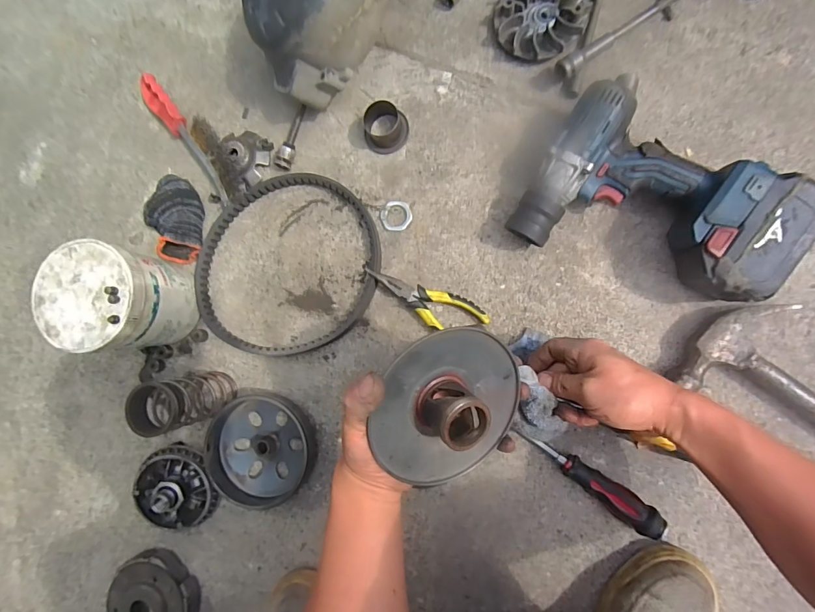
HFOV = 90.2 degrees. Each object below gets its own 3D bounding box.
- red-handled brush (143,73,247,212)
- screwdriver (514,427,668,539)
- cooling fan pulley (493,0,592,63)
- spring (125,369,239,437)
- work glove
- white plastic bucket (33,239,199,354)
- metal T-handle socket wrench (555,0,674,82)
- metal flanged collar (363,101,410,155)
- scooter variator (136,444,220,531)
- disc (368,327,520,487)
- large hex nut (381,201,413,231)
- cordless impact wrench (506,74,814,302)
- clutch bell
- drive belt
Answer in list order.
[{"bbox_3d":[-0.289,-0.230,0.544,0.057,0.043,0.223,-40,82,6],"label":"red-handled brush"},{"bbox_3d":[0.207,0.196,0.455,0.190,0.035,0.030,35,93,9],"label":"screwdriver"},{"bbox_3d":[0.159,-0.346,0.485,0.105,0.025,0.102,0,88,9],"label":"cooling fan pulley"},{"bbox_3d":[-0.262,0.112,0.482,0.052,0.112,0.055,-12,86,8],"label":"spring"},{"bbox_3d":[-0.309,-0.113,0.539,0.070,0.039,0.111,-2,88,9],"label":"work glove"},{"bbox_3d":[-0.338,-0.009,0.495,0.111,0.129,0.111,0,88,9],"label":"white plastic bucket"},{"bbox_3d":[0.260,-0.331,0.469,0.203,0.030,0.021,-37,83,6],"label":"metal T-handle socket wrench"},{"bbox_3d":[-0.029,-0.223,0.506,0.055,0.033,0.053,7,89,9],"label":"metal flanged collar"},{"bbox_3d":[-0.295,0.232,0.513,0.101,0.044,0.103,-32,83,7],"label":"scooter variator"},{"bbox_3d":[0.038,0.088,0.335,0.134,0.052,0.138,17,95,-25],"label":"disc"},{"bbox_3d":[-0.014,-0.114,0.513,0.040,0.004,0.038,6,89,9],"label":"large hex nut"},{"bbox_3d":[0.260,-0.103,0.429,0.251,0.084,0.170,30,93,9],"label":"cordless impact wrench"},{"bbox_3d":[-0.180,0.181,0.513,0.129,0.041,0.141,-17,85,8],"label":"clutch bell"},{"bbox_3d":[-0.156,-0.054,0.520,0.240,0.024,0.232,0,88,9],"label":"drive belt"}]

